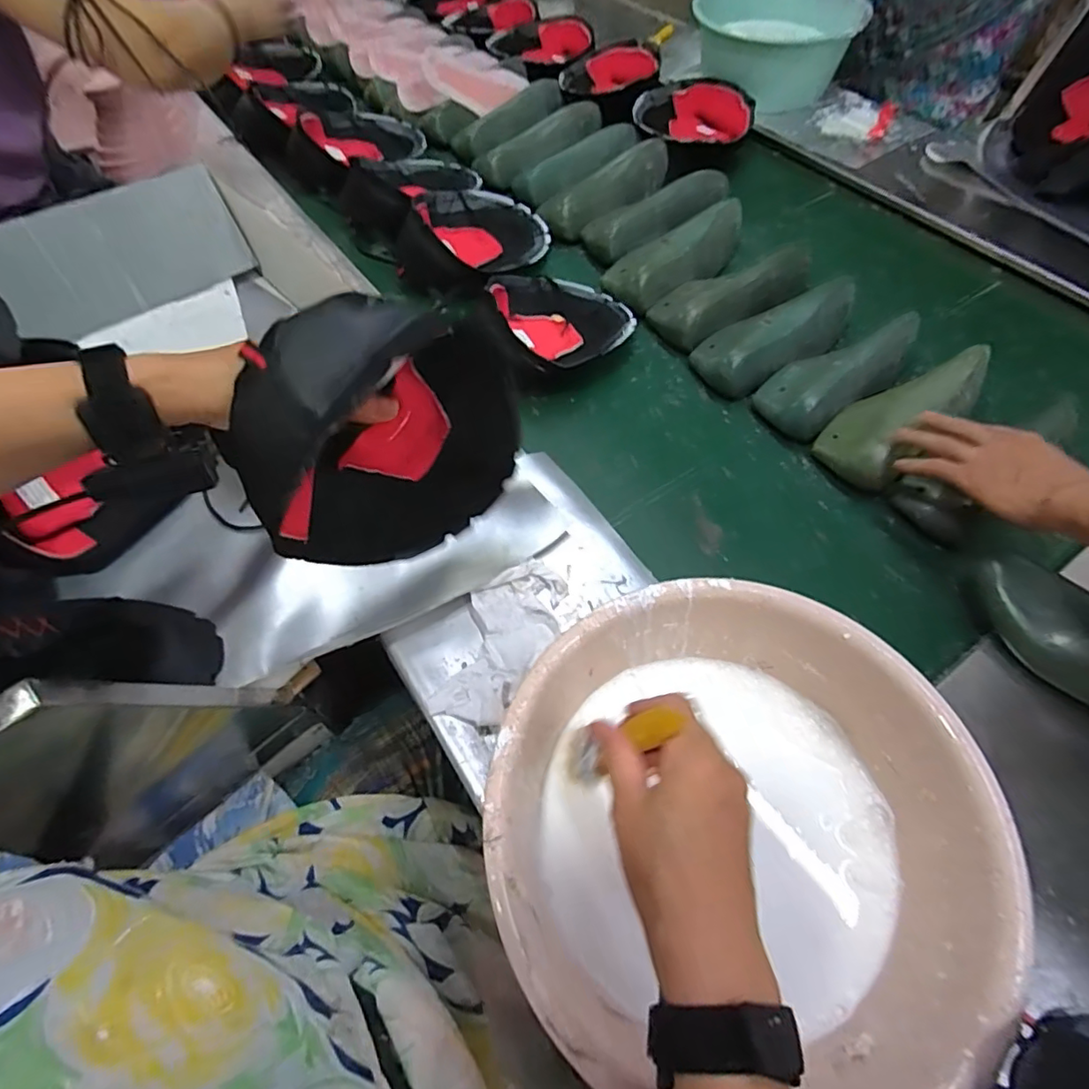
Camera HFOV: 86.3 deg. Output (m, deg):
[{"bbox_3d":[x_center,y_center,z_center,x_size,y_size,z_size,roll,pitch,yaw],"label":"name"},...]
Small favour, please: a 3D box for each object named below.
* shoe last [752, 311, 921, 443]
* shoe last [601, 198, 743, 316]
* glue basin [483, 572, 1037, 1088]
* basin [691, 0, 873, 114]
[{"bbox_3d":[0.370,-0.213,0.720,0.225,0.070,0.103,-31,62,-3],"label":"shoe last"},{"bbox_3d":[0.201,-0.424,0.846,0.240,0.066,0.099,-27,62,-15],"label":"shoe last"},{"bbox_3d":[0.122,0.180,0.390,0.294,0.099,0.289,12,60,8],"label":"glue basin"},{"bbox_3d":[0.455,-1.005,1.152,0.294,0.128,0.294,0,59,0],"label":"basin"}]

